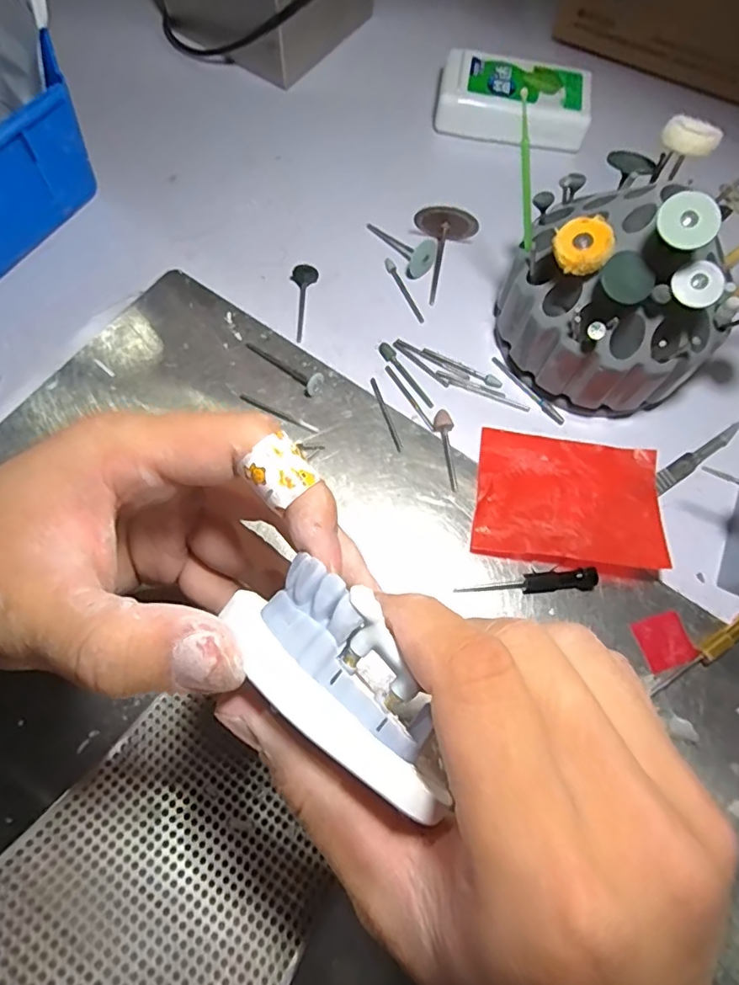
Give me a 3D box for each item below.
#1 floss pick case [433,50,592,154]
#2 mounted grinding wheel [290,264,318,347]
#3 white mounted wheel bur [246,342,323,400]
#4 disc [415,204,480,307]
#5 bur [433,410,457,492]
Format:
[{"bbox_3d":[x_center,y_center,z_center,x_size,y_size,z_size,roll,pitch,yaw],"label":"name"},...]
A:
[{"bbox_3d":[0.087,-0.239,0.343,0.092,0.030,0.048,2,70,-2],"label":"floss pick case"},{"bbox_3d":[-0.036,-0.100,0.296,0.014,0.009,0.043,4,83,-1],"label":"mounted grinding wheel"},{"bbox_3d":[-0.044,-0.066,0.279,0.046,0.010,0.011,37,73,10],"label":"white mounted wheel bur"},{"bbox_3d":[0.040,-0.129,0.297,0.034,0.029,0.041,9,70,0],"label":"disc"},{"bbox_3d":[0.038,-0.021,0.269,0.009,0.006,0.040,-5,70,-5],"label":"bur"}]

